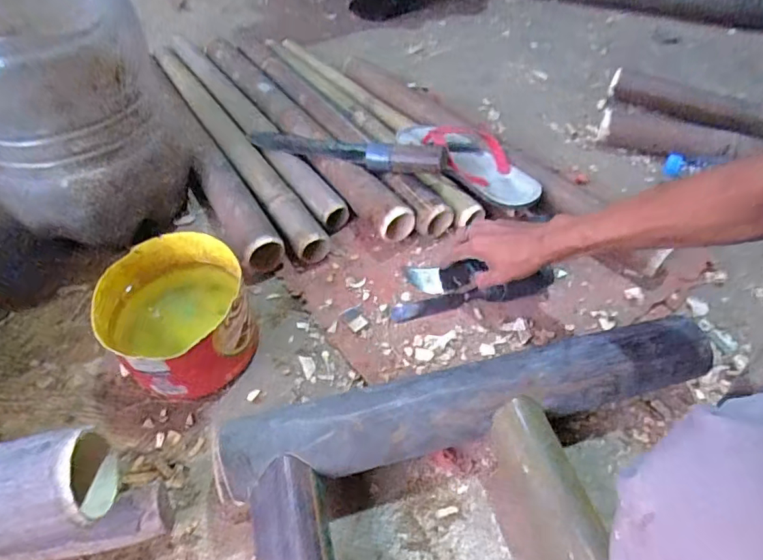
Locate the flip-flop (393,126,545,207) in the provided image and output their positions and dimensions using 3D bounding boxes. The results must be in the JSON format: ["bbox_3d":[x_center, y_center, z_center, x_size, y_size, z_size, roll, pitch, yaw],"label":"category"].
[{"bbox_3d":[0.139,-0.181,0.747,0.124,0.049,0.236,-35,59,-28],"label":"flip-flop"}]

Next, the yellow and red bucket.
[{"bbox_3d":[-0.216,0.042,0.561,0.147,0.104,0.151,-10,50,-12],"label":"yellow and red bucket"}]

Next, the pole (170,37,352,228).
[{"bbox_3d":[-0.232,-0.278,0.861,0.054,0.040,0.627,-24,54,-22],"label":"pole"}]

